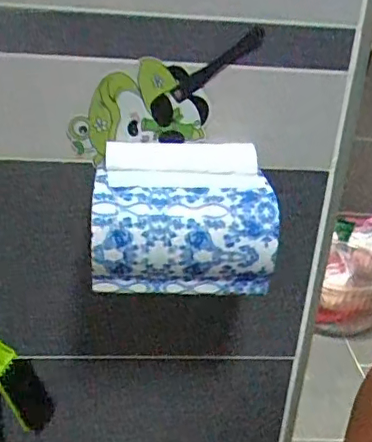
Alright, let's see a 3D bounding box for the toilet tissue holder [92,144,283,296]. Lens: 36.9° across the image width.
[{"bbox_3d":[-0.003,-0.003,0.643,0.201,0.138,0.125,2,24,-6],"label":"toilet tissue holder"}]

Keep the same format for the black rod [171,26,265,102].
[{"bbox_3d":[0.036,-0.176,0.630,0.122,0.020,0.010,-35,25,8],"label":"black rod"}]

